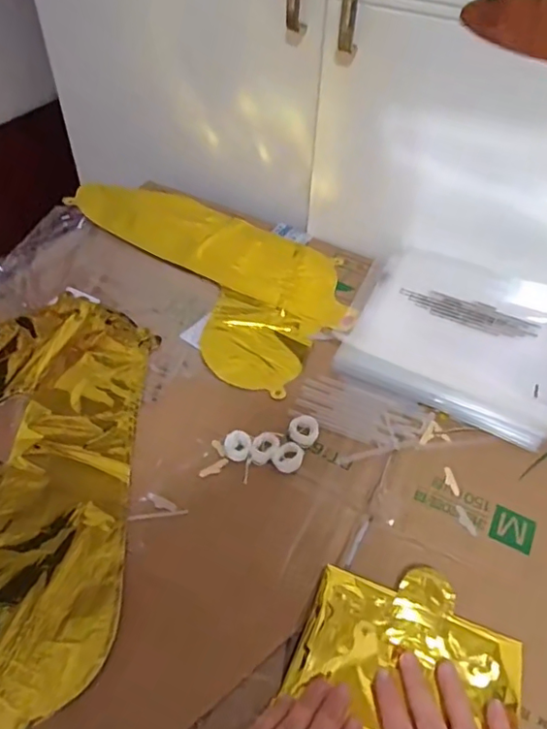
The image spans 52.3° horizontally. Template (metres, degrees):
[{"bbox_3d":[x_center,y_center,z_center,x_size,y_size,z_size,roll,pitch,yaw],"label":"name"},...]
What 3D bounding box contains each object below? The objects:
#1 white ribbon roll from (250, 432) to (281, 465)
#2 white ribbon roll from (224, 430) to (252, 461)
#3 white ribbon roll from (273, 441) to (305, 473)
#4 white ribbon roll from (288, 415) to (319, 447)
[{"bbox_3d":[-0.008,0.073,0.488,0.021,0.008,0.030,33,56,23],"label":"white ribbon roll"},{"bbox_3d":[-0.031,0.071,0.487,0.023,0.008,0.026,5,50,1],"label":"white ribbon roll"},{"bbox_3d":[0.013,0.080,0.481,0.024,0.008,0.028,26,53,18],"label":"white ribbon roll"},{"bbox_3d":[0.027,0.058,0.498,0.027,0.010,0.026,2,50,-2],"label":"white ribbon roll"}]

